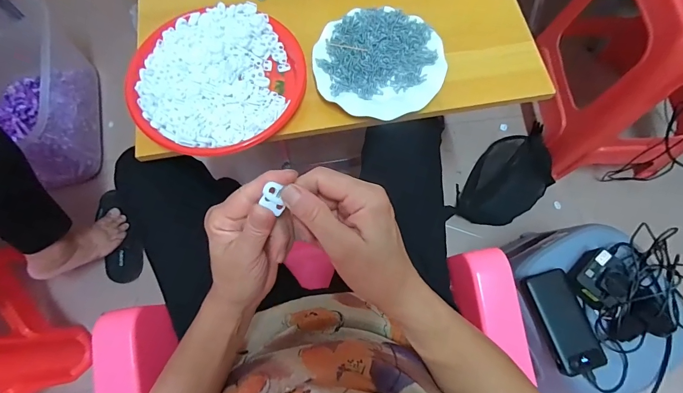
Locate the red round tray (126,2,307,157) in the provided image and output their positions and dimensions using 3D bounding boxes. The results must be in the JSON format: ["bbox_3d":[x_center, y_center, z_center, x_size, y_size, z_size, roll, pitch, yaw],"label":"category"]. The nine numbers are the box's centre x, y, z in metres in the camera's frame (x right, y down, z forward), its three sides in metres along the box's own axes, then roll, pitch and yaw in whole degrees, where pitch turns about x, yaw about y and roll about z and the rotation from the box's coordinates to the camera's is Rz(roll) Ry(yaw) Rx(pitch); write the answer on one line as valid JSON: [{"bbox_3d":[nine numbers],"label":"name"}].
[{"bbox_3d":[-0.170,-0.164,0.488,0.228,0.034,0.217,0,72,1],"label":"red round tray"}]

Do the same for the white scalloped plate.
[{"bbox_3d":[0.053,-0.191,0.505,0.177,0.016,0.178,0,72,1],"label":"white scalloped plate"}]

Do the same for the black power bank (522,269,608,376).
[{"bbox_3d":[0.367,0.203,0.580,0.071,0.022,0.156,-13,72,-4],"label":"black power bank"}]

